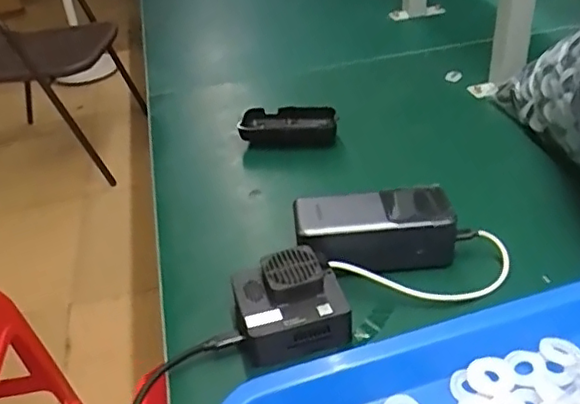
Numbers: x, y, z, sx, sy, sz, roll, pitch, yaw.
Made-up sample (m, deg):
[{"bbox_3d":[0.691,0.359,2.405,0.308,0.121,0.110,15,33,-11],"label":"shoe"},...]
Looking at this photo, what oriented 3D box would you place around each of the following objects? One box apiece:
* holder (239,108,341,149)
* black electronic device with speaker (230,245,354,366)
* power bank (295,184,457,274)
[{"bbox_3d":[-0.001,-0.086,0.698,0.108,0.029,0.050,0,36,9],"label":"holder"},{"bbox_3d":[0.000,0.074,0.454,0.077,0.042,0.070,-13,36,-10],"label":"black electronic device with speaker"},{"bbox_3d":[0.072,0.025,0.517,0.127,0.053,0.056,-8,36,-2],"label":"power bank"}]

